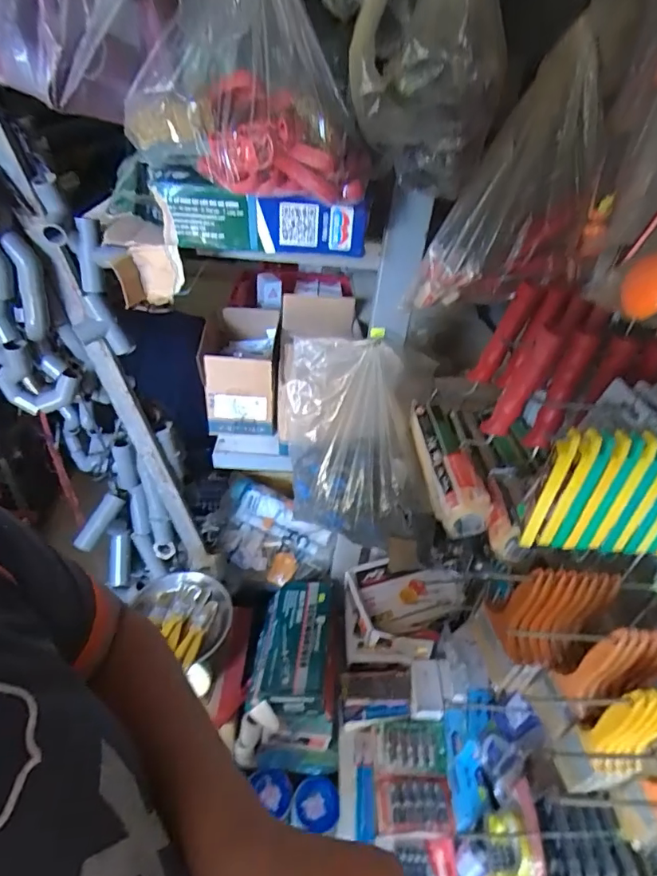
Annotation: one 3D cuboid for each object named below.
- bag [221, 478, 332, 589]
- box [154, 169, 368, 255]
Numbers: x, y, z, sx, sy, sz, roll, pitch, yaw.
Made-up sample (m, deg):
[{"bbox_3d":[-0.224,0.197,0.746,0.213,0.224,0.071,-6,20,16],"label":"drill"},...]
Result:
[{"bbox_3d":[-0.136,0.259,1.243,0.296,0.100,0.220,19,73,9],"label":"bag"},{"bbox_3d":[-0.086,-0.270,0.605,0.260,0.081,0.056,7,39,0],"label":"box"}]

